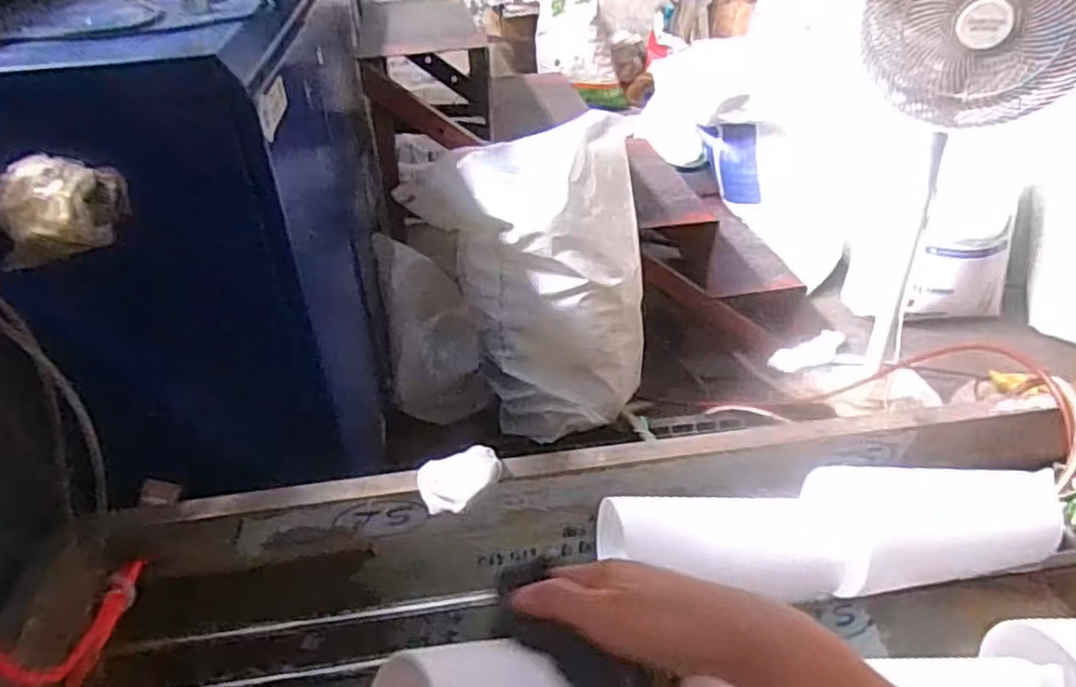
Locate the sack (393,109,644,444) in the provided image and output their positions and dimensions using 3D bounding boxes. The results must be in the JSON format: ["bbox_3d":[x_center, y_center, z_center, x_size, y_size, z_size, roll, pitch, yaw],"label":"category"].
[{"bbox_3d":[0.017,-0.117,1.324,0.407,0.555,0.175,-16,16,-9],"label":"sack"}]

